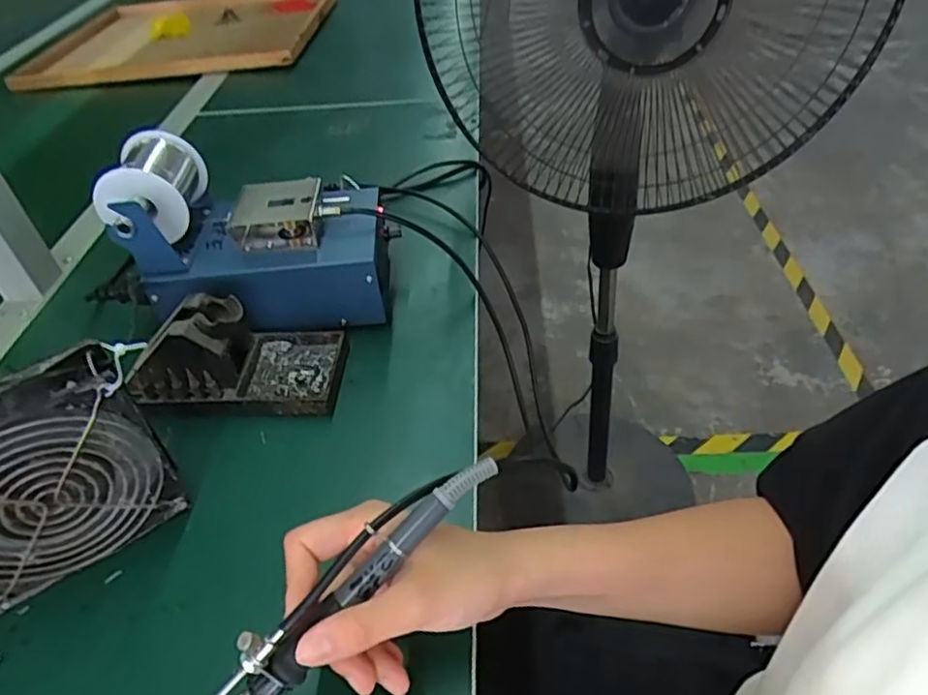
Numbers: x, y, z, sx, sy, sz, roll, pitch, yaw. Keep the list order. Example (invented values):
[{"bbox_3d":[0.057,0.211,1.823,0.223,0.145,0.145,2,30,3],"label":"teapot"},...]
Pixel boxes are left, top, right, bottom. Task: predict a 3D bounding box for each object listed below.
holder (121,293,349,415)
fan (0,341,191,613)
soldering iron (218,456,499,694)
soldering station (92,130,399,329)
[{"bbox_3d":[-0.164,0.002,0.473,0.139,0.077,0.079,-3,43,3],"label":"holder"},{"bbox_3d":[-0.234,0.076,0.360,0.118,0.123,0.040,-28,47,-22],"label":"fan"},{"bbox_3d":[-0.064,0.119,0.293,0.199,0.046,0.022,-44,51,-10],"label":"soldering iron"},{"bbox_3d":[-0.164,-0.091,0.518,0.201,0.124,0.115,-3,43,3],"label":"soldering station"}]

